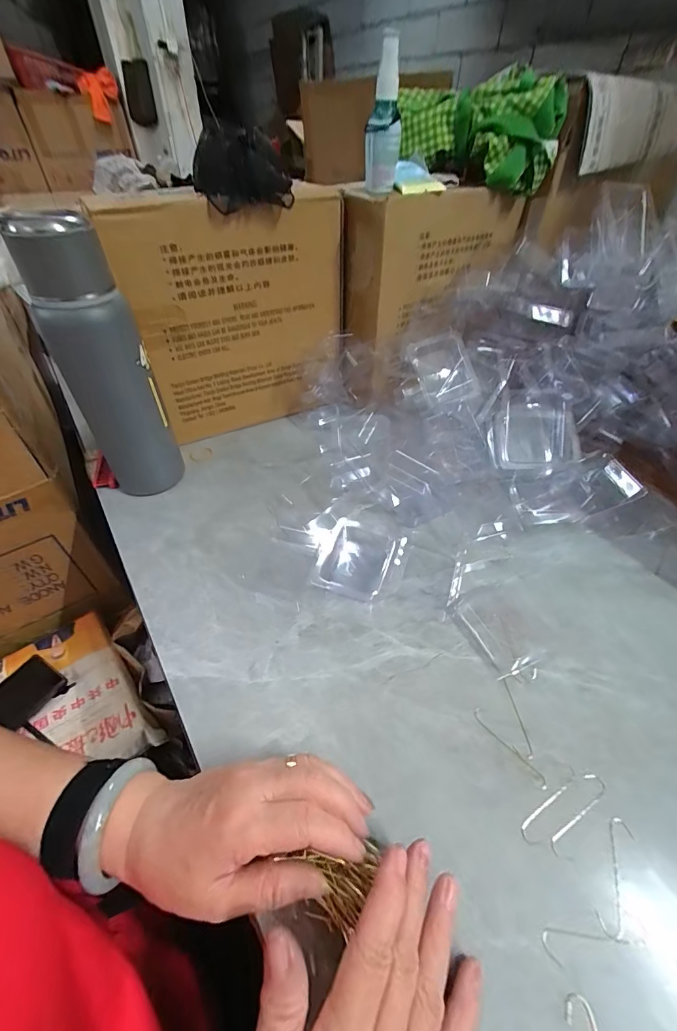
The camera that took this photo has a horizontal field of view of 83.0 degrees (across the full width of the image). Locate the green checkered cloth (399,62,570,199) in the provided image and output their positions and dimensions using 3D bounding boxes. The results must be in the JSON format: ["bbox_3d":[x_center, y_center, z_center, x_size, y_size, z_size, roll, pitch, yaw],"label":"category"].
[{"bbox_3d":[0.178,-0.497,0.498,0.204,0.098,0.091,15,47,12],"label":"green checkered cloth"}]

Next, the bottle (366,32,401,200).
[{"bbox_3d":[0.049,-0.428,0.414,0.036,0.119,0.034,1,46,-1],"label":"bottle"}]

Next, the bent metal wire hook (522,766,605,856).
[{"bbox_3d":[0.158,0.203,0.266,0.073,0.004,0.024,-27,52,-25],"label":"bent metal wire hook"}]

